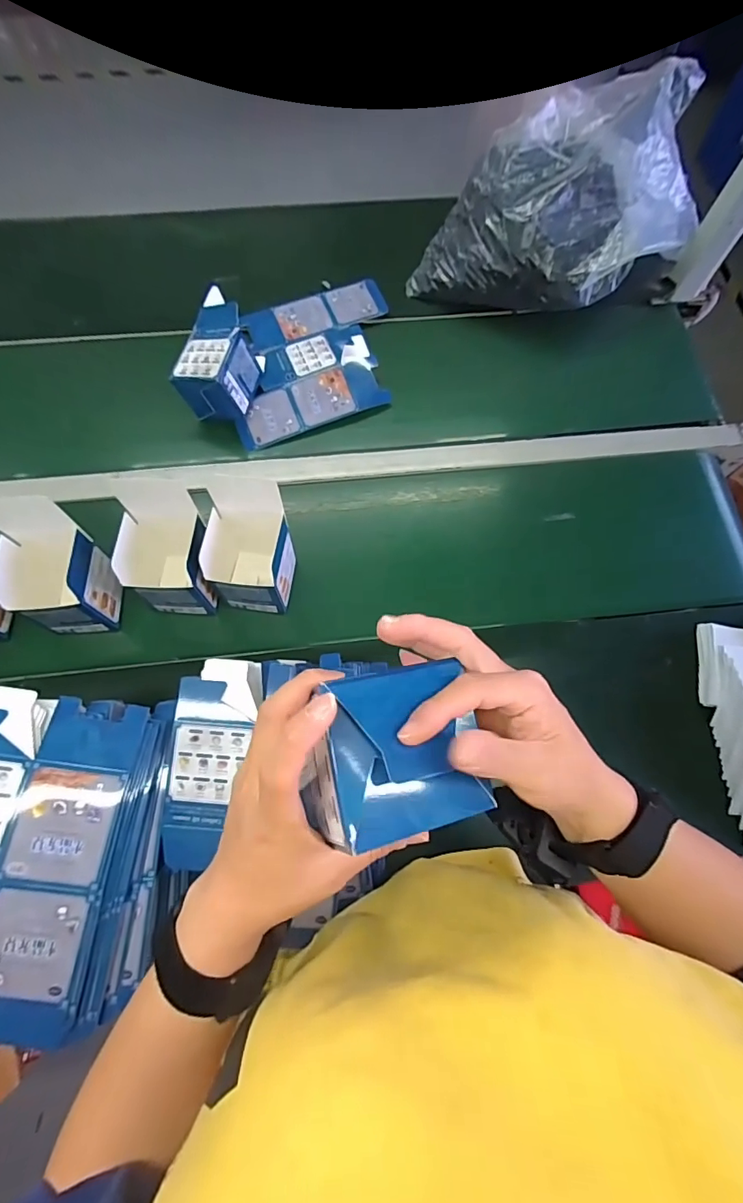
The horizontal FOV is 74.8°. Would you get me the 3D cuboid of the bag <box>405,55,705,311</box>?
[{"bbox_3d":[0.308,-0.603,0.762,0.299,0.195,0.397,42,75,12],"label":"bag"}]

